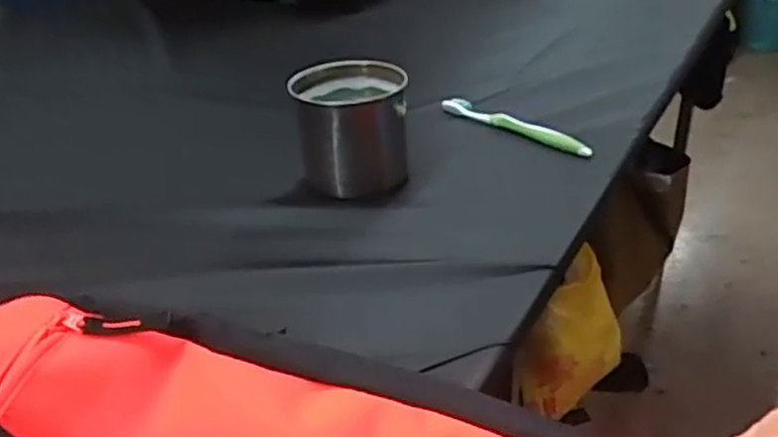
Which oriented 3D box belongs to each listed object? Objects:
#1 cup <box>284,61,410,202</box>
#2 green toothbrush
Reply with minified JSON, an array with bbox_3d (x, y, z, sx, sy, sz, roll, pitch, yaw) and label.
[{"bbox_3d":[-0.035,-0.082,0.618,0.100,0.092,0.102,-2,31,1],"label":"cup"},{"bbox_3d":[0.129,-0.098,0.701,0.016,0.015,0.185,-27,39,-33],"label":"green toothbrush"}]

